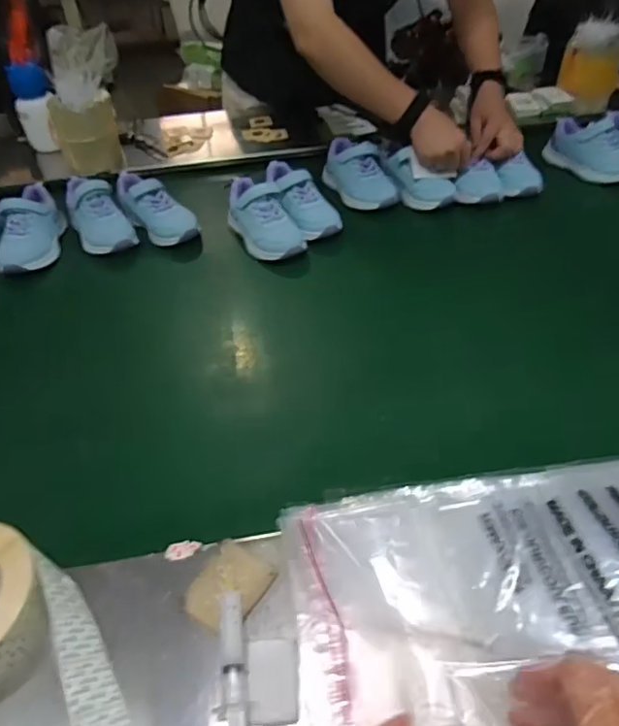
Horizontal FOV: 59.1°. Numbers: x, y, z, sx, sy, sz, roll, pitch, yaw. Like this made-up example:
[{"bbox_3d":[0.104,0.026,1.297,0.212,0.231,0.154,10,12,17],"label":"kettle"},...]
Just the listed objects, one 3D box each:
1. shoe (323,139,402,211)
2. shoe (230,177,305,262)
[{"bbox_3d":[0.083,-0.325,0.929,0.104,0.064,0.162,-16,44,-10],"label":"shoe"},{"bbox_3d":[-0.073,-0.225,0.840,0.080,0.073,0.158,-20,45,-14],"label":"shoe"}]

